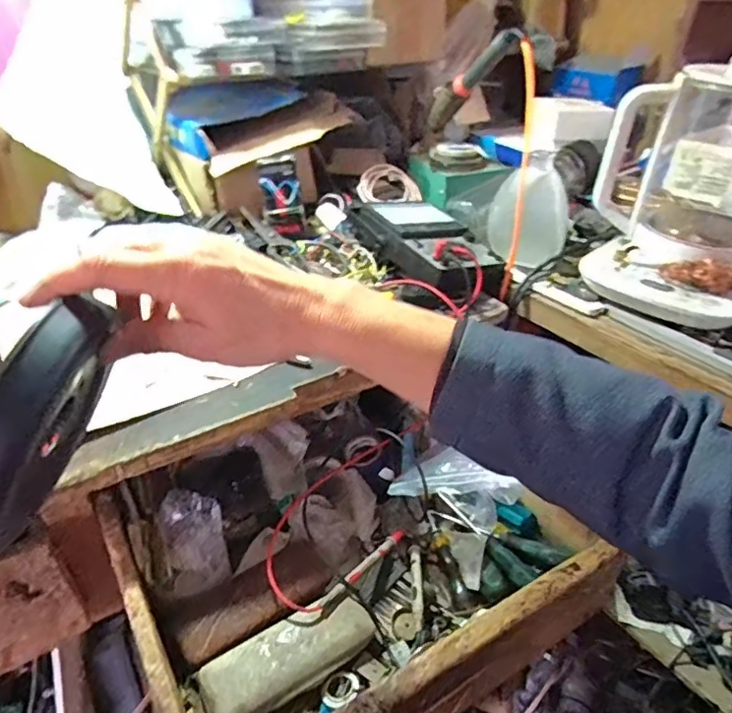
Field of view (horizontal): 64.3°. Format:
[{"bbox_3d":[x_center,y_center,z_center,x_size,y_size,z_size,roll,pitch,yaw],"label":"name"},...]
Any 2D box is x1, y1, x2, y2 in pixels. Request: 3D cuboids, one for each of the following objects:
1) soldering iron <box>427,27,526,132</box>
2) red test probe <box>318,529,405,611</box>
[{"bbox_3d":[0.127,-0.341,0.727,0.020,0.030,0.218,-14,-1,-20],"label":"soldering iron"},{"bbox_3d":[-0.004,0.204,0.562,0.012,0.014,0.119,28,43,35],"label":"red test probe"}]

